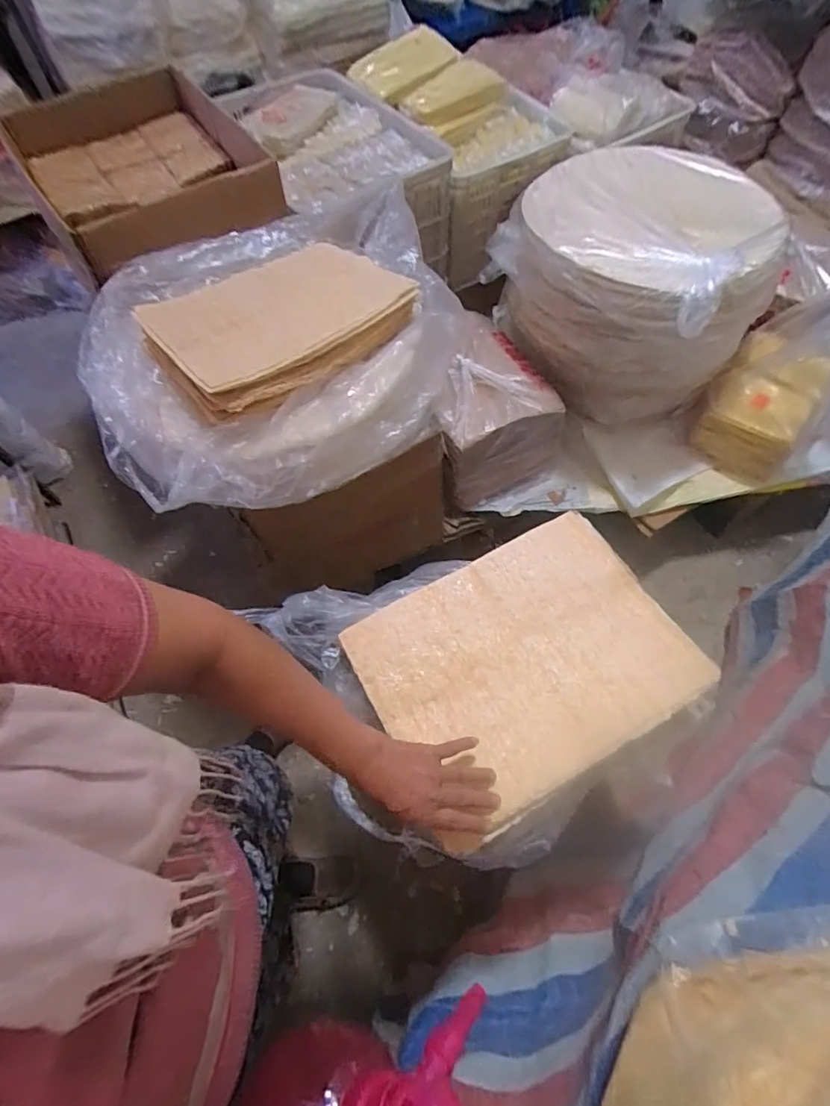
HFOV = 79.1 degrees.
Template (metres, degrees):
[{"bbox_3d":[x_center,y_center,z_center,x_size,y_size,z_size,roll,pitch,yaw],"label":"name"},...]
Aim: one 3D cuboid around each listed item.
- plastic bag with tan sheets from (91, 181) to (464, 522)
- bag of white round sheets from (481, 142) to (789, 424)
[{"bbox_3d":[-0.218,-0.362,0.856,0.608,0.133,0.540,-28,65,-13],"label":"plastic bag with tan sheets"},{"bbox_3d":[0.520,-0.658,1.231,0.569,0.372,0.534,37,69,19],"label":"bag of white round sheets"}]

